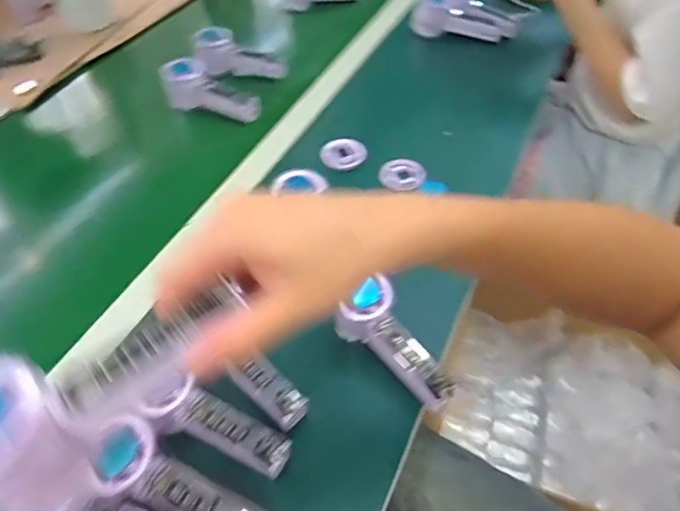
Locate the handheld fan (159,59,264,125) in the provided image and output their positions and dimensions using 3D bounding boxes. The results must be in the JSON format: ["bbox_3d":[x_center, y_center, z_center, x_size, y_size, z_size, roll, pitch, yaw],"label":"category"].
[{"bbox_3d":[-0.194,-0.244,0.745,0.159,0.056,0.059,26,54,6],"label":"handheld fan"}]

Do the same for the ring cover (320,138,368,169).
[{"bbox_3d":[0.005,-0.139,0.661,0.061,0.011,0.053,-5,50,-3],"label":"ring cover"}]

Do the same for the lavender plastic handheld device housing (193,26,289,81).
[{"bbox_3d":[-0.163,-0.312,0.789,0.154,0.066,0.044,15,50,-9],"label":"lavender plastic handheld device housing"}]

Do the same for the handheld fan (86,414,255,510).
[{"bbox_3d":[-0.128,0.178,0.376,0.143,0.032,0.048,33,56,2],"label":"handheld fan"}]

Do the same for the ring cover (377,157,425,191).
[{"bbox_3d":[0.081,-0.106,0.640,0.058,0.014,0.057,2,50,3],"label":"ring cover"}]

